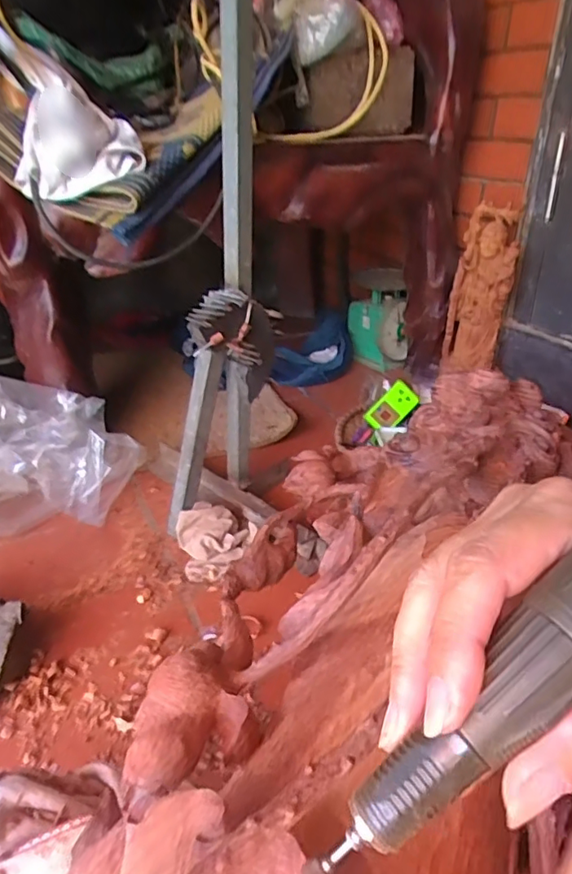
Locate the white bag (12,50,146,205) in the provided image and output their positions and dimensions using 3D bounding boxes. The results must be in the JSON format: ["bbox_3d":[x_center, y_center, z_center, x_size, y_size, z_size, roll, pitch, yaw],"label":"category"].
[{"bbox_3d":[-0.244,-0.356,0.639,0.131,0.128,0.151,-12,33,-18],"label":"white bag"}]

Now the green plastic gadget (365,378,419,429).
[{"bbox_3d":[0.188,-0.051,0.990,0.092,0.058,0.024,-46,9,4],"label":"green plastic gadget"}]

